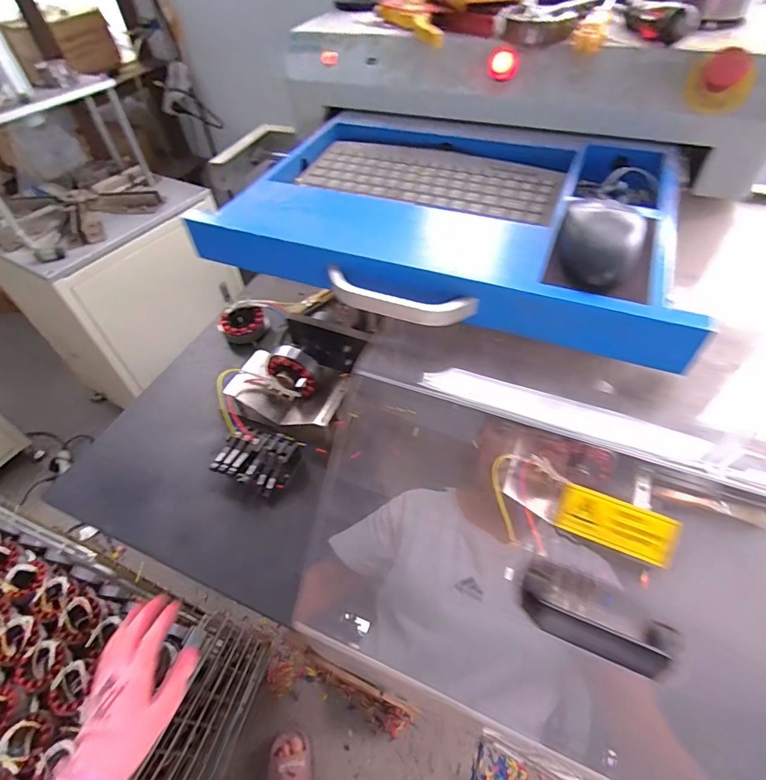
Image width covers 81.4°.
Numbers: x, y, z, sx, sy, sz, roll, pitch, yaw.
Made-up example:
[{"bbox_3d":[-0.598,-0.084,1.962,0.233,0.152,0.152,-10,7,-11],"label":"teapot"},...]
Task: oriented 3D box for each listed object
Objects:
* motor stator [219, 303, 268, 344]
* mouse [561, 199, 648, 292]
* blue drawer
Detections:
[{"bbox_3d":[-0.272,-0.131,0.865,0.083,0.047,0.078,-2,50,3],"label":"motor stator"},{"bbox_3d":[0.176,-0.120,0.363,0.058,0.034,0.083,17,54,18],"label":"mouse"},{"bbox_3d":[0.070,-0.195,0.465,0.464,0.070,0.314,15,53,17],"label":"blue drawer"}]

